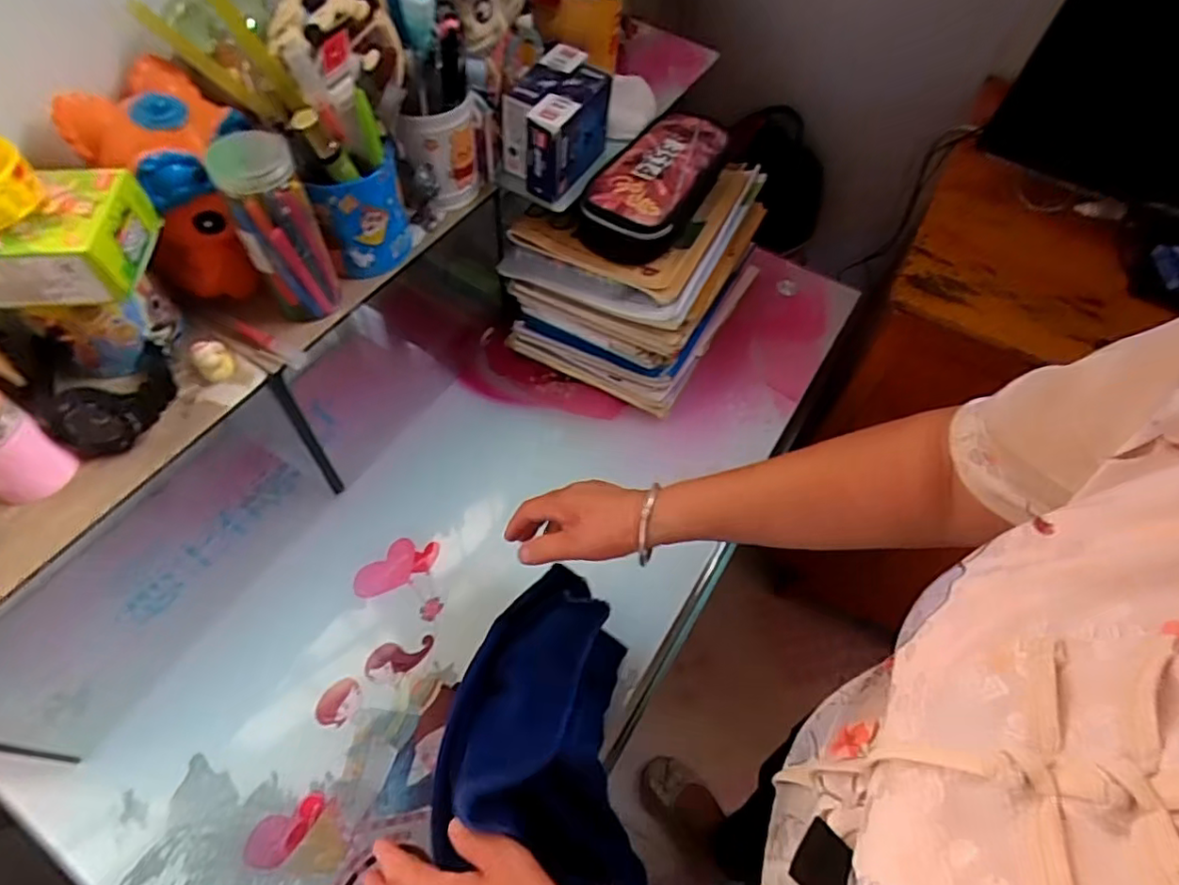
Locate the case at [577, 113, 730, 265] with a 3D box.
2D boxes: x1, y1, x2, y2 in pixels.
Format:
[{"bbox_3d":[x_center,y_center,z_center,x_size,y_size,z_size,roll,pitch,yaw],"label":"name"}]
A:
[{"bbox_3d":[0.075,-0.281,0.664,0.102,0.062,0.221,28,60,15],"label":"case"}]

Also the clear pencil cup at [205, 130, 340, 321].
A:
[{"bbox_3d":[-0.236,-0.160,0.465,0.057,0.133,0.050,-24,62,-17],"label":"clear pencil cup"}]

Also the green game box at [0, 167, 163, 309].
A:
[{"bbox_3d":[-0.350,-0.129,0.381,0.118,0.046,0.087,-3,57,-5],"label":"green game box"}]

